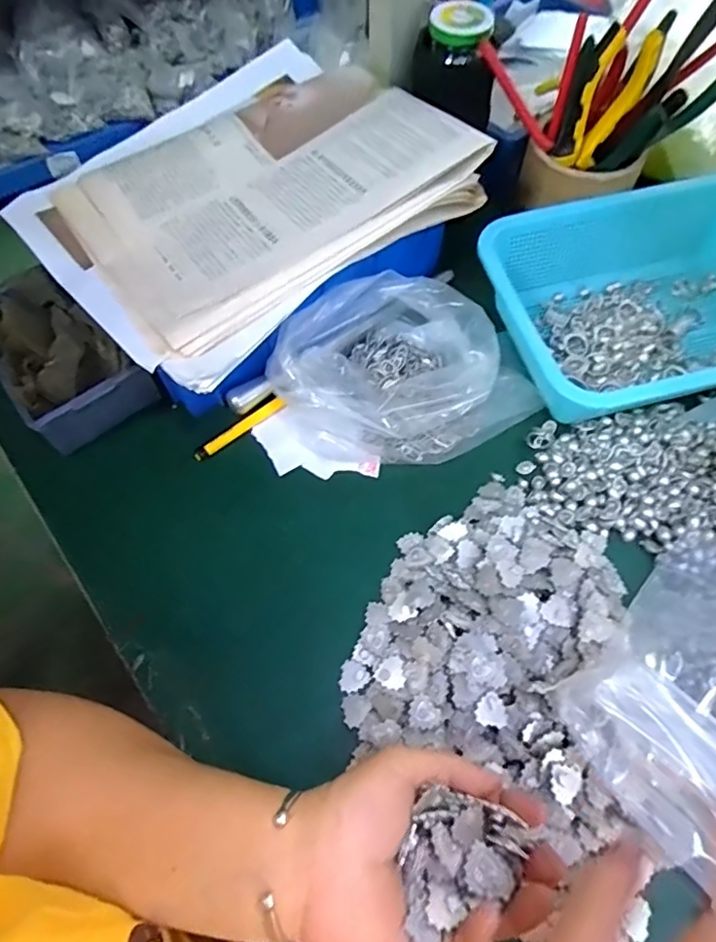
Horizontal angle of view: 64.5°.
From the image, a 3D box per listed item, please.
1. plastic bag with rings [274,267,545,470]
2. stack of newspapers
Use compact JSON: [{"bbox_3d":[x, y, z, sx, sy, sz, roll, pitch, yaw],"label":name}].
[{"bbox_3d":[0.039,-0.080,0.438,0.175,0.074,0.145,-37,67,-17],"label":"plastic bag with rings"},{"bbox_3d":[-0.081,-0.214,0.433,0.291,0.046,0.224,-38,67,-17],"label":"stack of newspapers"}]

